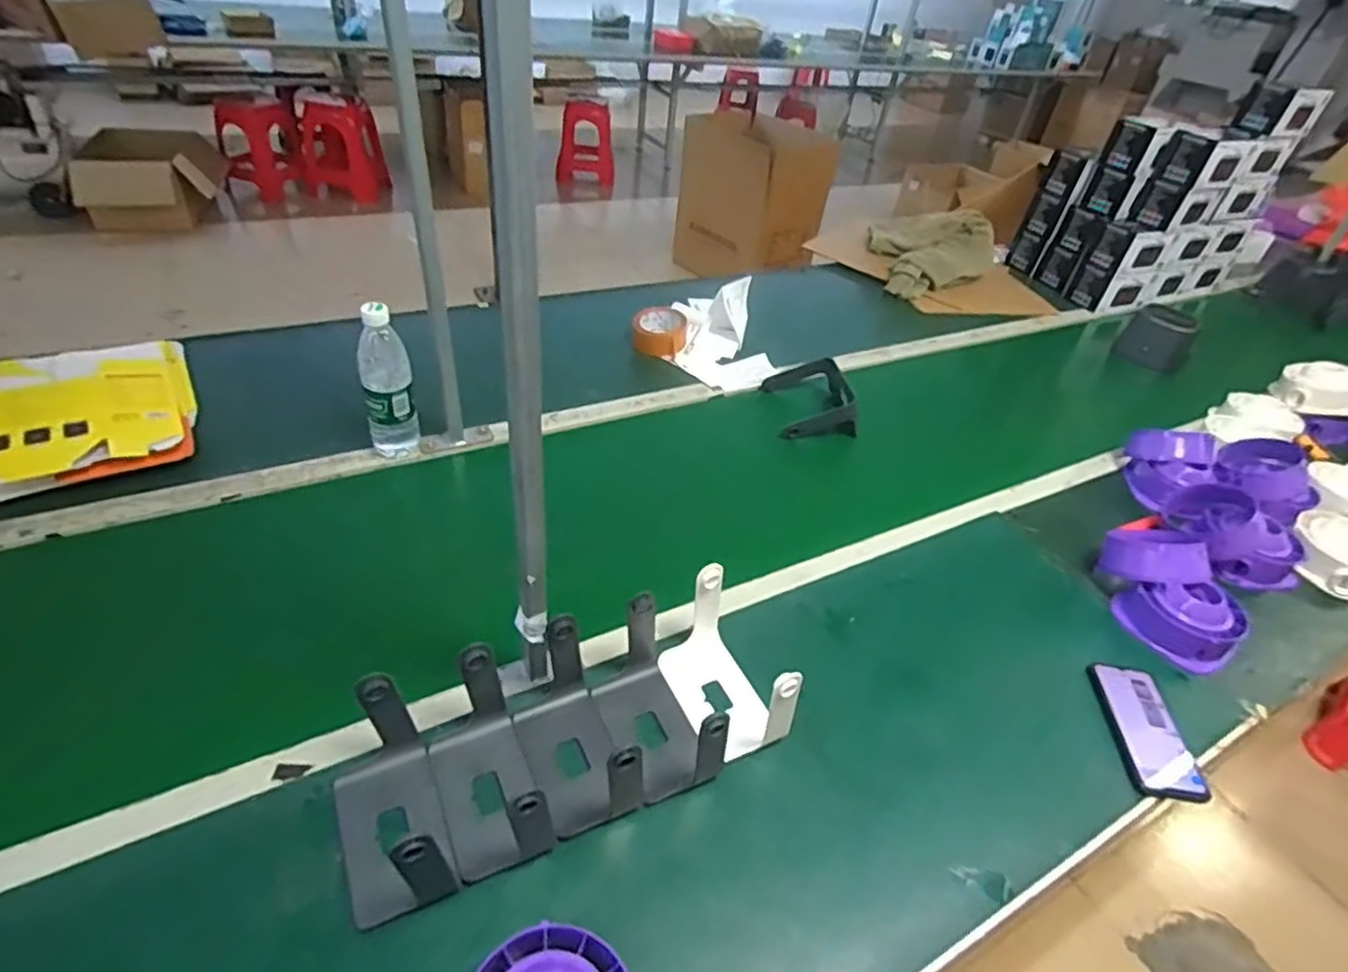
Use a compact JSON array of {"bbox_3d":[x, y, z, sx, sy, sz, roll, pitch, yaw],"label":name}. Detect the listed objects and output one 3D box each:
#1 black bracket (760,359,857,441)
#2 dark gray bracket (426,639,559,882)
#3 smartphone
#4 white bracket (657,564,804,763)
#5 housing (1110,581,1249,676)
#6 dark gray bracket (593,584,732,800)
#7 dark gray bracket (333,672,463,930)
[{"bbox_3d":[0.254,-0.165,1.237,0.146,0.077,0.154,-1,40,-10],"label":"black bracket"},{"bbox_3d":[-0.174,0.241,0.617,0.084,0.120,0.159,-15,45,-25],"label":"dark gray bracket"},{"bbox_3d":[0.534,0.274,0.779,0.090,0.010,0.165,13,41,-3],"label":"smartphone"},{"bbox_3d":[0.055,0.182,0.718,0.087,0.123,0.175,-16,45,-26],"label":"white bracket"},{"bbox_3d":[0.652,0.171,0.884,0.116,0.062,0.135,-23,49,-32],"label":"housing"},{"bbox_3d":[-0.018,0.207,0.679,0.079,0.122,0.168,-15,45,-25],"label":"dark gray bracket"},{"bbox_3d":[-0.250,0.255,0.582,0.087,0.122,0.160,-14,44,-24],"label":"dark gray bracket"}]

